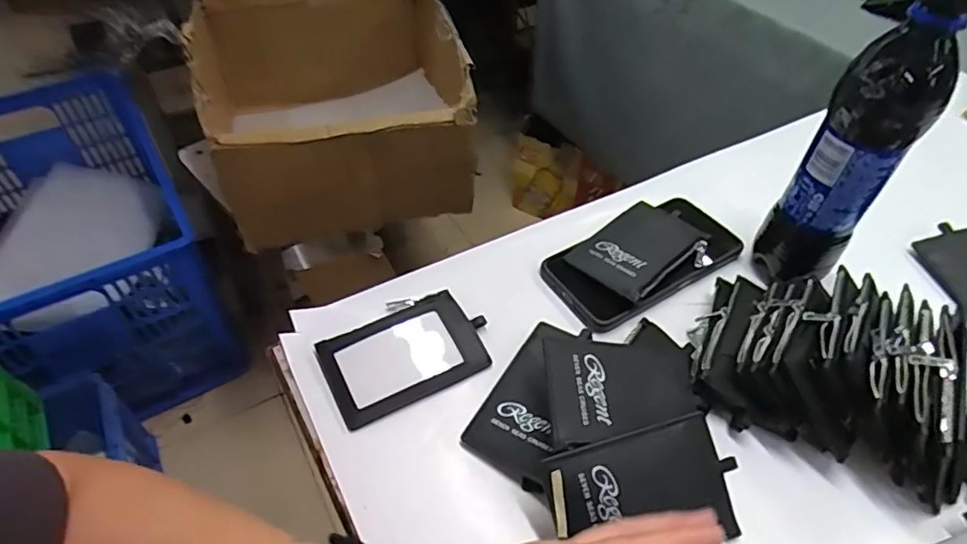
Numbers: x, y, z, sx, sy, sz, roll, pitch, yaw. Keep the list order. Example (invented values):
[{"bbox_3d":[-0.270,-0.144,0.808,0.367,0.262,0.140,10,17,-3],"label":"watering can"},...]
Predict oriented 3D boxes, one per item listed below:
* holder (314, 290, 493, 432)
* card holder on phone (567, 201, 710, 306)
[{"bbox_3d":[-0.057,0.054,0.408,0.112,0.008,0.078,-21,52,-20],"label":"holder"},{"bbox_3d":[0.133,-0.020,0.478,0.108,0.013,0.077,-31,47,-26],"label":"card holder on phone"}]

